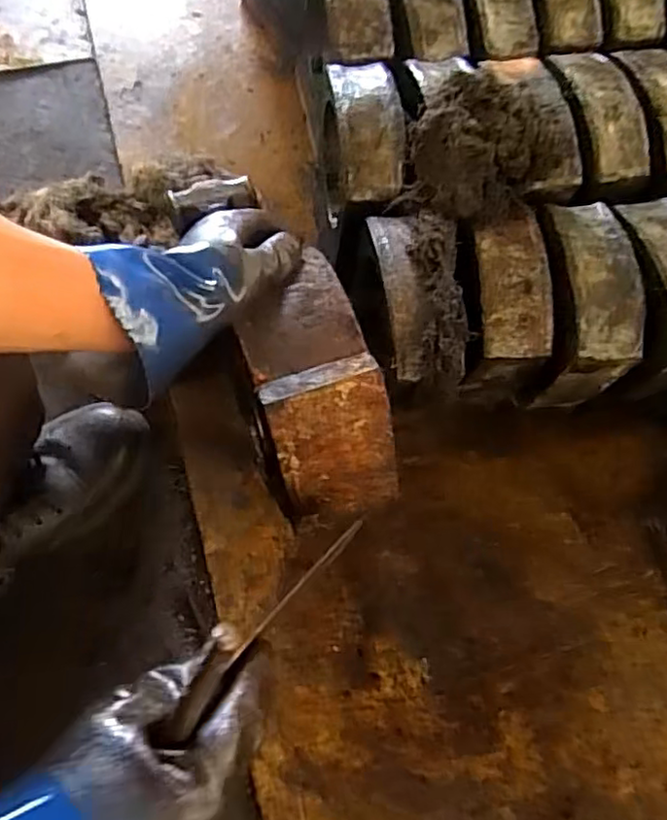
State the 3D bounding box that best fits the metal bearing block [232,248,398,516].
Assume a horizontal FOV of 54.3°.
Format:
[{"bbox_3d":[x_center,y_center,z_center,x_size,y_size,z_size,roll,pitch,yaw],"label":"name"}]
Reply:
[{"bbox_3d":[-0.012,-0.015,0.482,0.085,0.064,0.195,-16,93,-7],"label":"metal bearing block"}]

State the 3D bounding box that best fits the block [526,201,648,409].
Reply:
[{"bbox_3d":[0.227,-0.099,0.624,0.075,0.128,0.163,2,71,-5],"label":"block"}]

